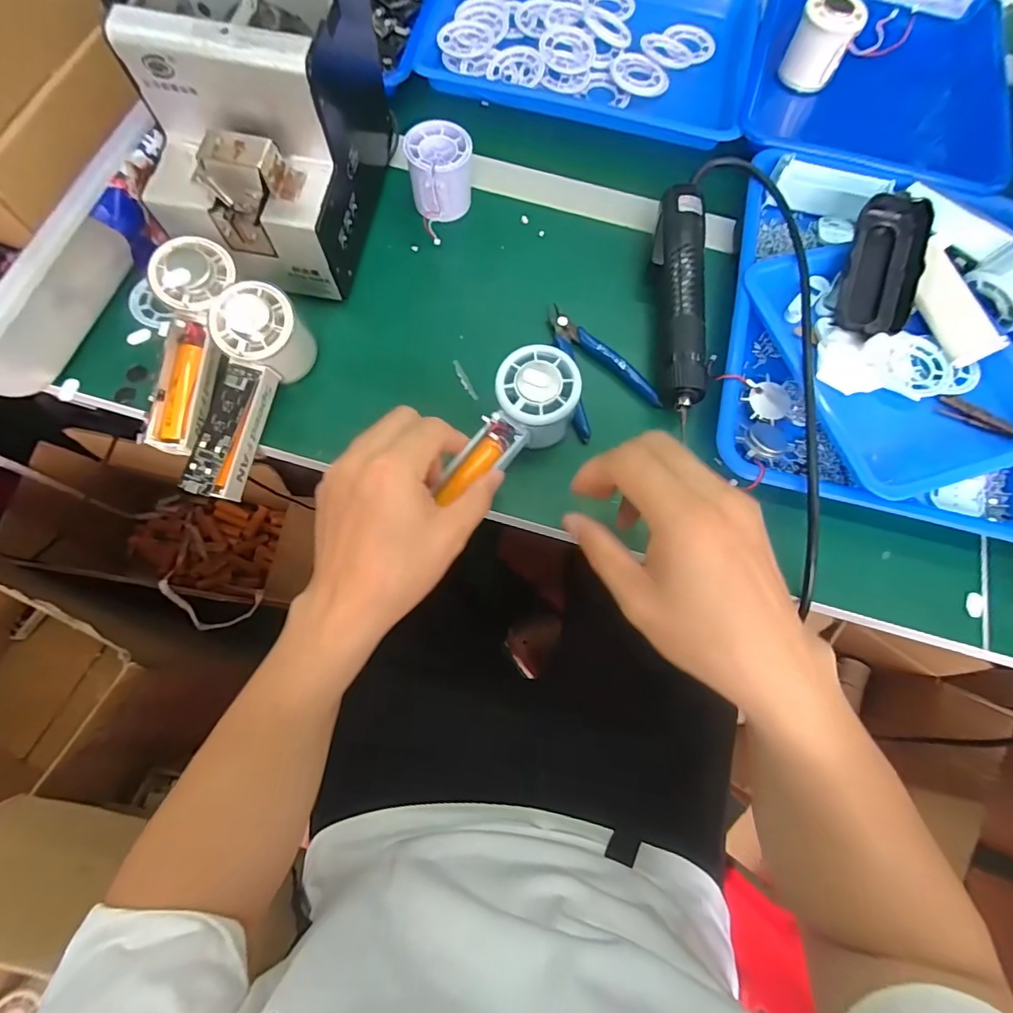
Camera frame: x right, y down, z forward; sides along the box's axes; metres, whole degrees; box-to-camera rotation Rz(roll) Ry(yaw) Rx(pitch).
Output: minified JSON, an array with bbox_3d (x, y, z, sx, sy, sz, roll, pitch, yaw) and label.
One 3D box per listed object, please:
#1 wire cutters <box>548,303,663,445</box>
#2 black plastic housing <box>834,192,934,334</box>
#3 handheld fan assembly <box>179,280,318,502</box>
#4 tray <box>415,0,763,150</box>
[{"bbox_3d":[0.067,-0.117,0.403,0.073,0.012,0.116,-24,75,-10],"label":"wire cutters"},{"bbox_3d":[0.307,-0.195,0.405,0.049,0.031,0.114,14,90,2],"label":"black plastic housing"},{"bbox_3d":[-0.189,-0.081,0.366,0.057,0.061,0.153,16,87,3],"label":"handheld fan assembly"},{"bbox_3d":[0.098,-0.520,0.530,0.325,0.030,0.280,14,72,2],"label":"tray"}]

